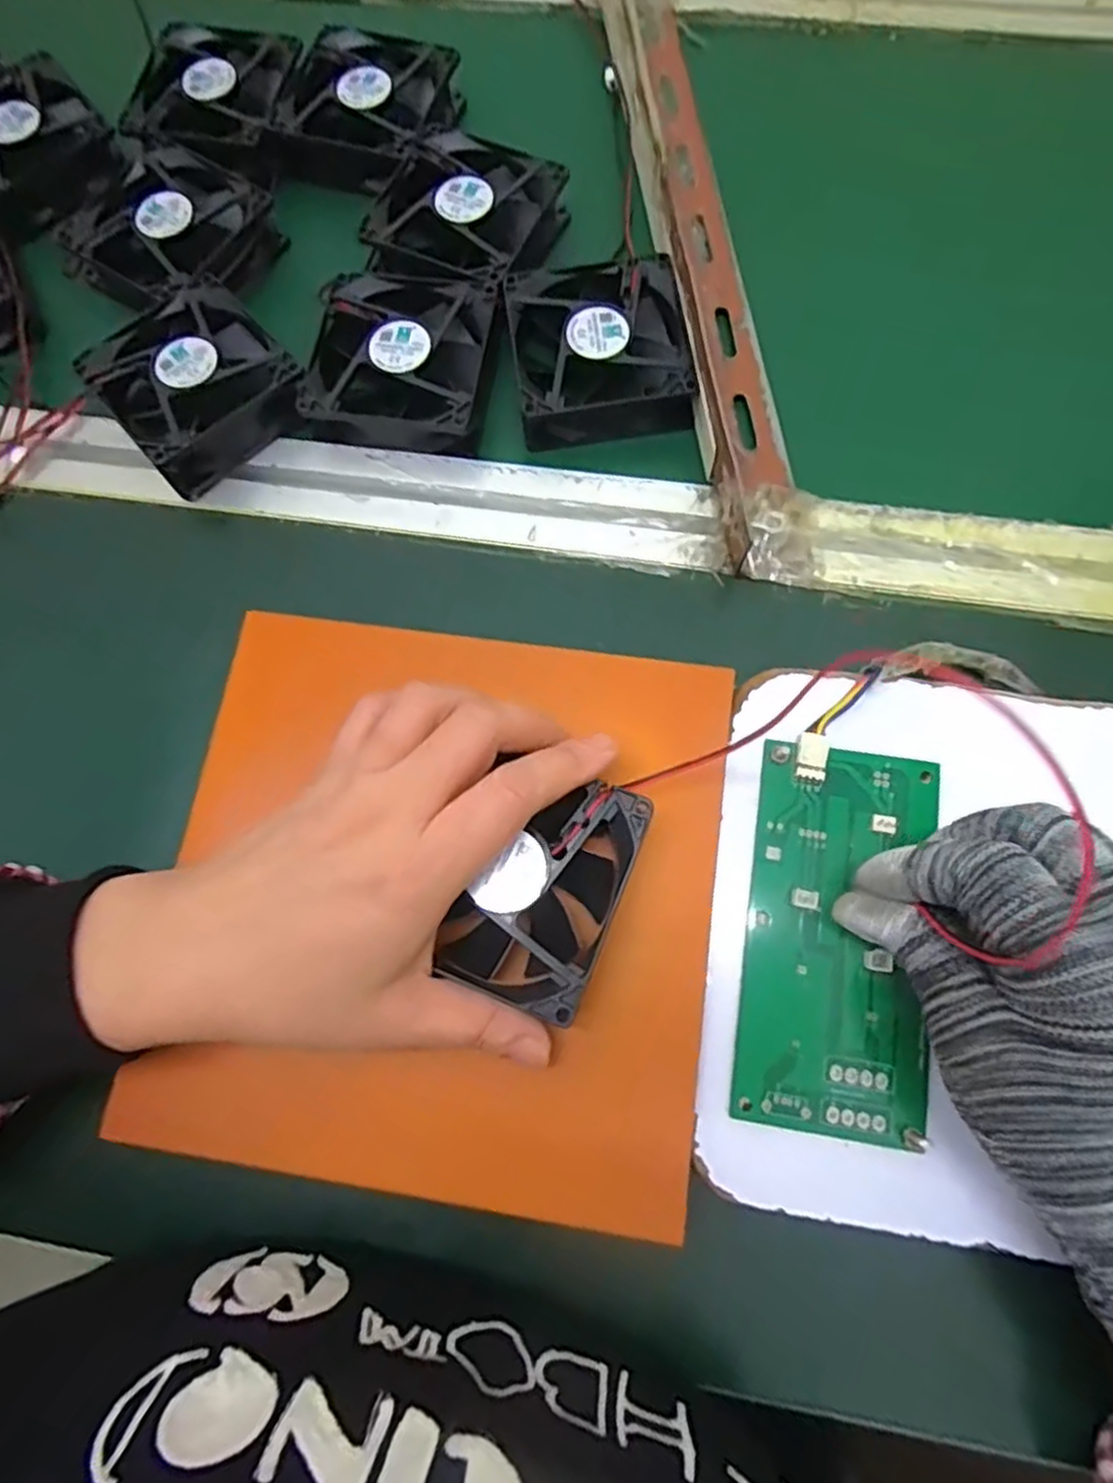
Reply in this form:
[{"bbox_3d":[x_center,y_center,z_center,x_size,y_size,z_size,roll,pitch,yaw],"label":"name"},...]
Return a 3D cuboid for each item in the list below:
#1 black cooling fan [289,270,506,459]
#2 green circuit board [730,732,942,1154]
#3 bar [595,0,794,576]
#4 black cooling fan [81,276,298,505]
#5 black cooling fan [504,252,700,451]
[{"bbox_3d":[-0.073,-0.178,0.348,0.086,0.027,0.085,16,71,8],"label":"black cooling fan"},{"bbox_3d":[0.102,0.068,0.265,0.064,0.007,0.135,8,77,3],"label":"green circuit board"},{"bbox_3d":[0.068,-0.267,0.369,0.048,0.026,0.384,-7,70,0],"label":"bar"},{"bbox_3d":[-0.169,-0.169,0.348,0.077,0.035,0.082,-39,73,-11],"label":"black cooling fan"},{"bbox_3d":[0.021,-0.185,0.346,0.080,0.026,0.078,-8,70,-1],"label":"black cooling fan"}]

